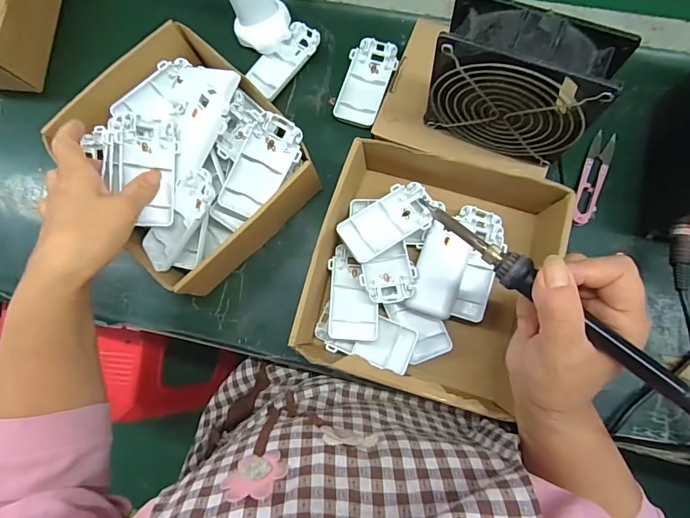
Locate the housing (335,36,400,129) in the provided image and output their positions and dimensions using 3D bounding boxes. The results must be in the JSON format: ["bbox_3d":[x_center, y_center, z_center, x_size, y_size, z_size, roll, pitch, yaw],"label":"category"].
[{"bbox_3d":[0.024,-0.189,0.442,0.050,0.016,0.096,14,86,6],"label":"housing"}]

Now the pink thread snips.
[{"bbox_3d":[0.250,-0.082,0.405,0.023,0.015,0.102,20,86,7],"label":"pink thread snips"}]

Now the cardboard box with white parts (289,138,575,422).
[{"bbox_3d":[0.077,0.009,0.380,0.195,0.083,0.214,16,86,6],"label":"cardboard box with white parts"}]

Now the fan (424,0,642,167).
[{"bbox_3d":[0.128,-0.131,0.311,0.118,0.112,0.048,24,84,7],"label":"fan"}]

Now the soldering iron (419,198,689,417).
[{"bbox_3d":[0.133,0.032,0.248,0.215,0.026,0.020,42,89,16],"label":"soldering iron"}]

